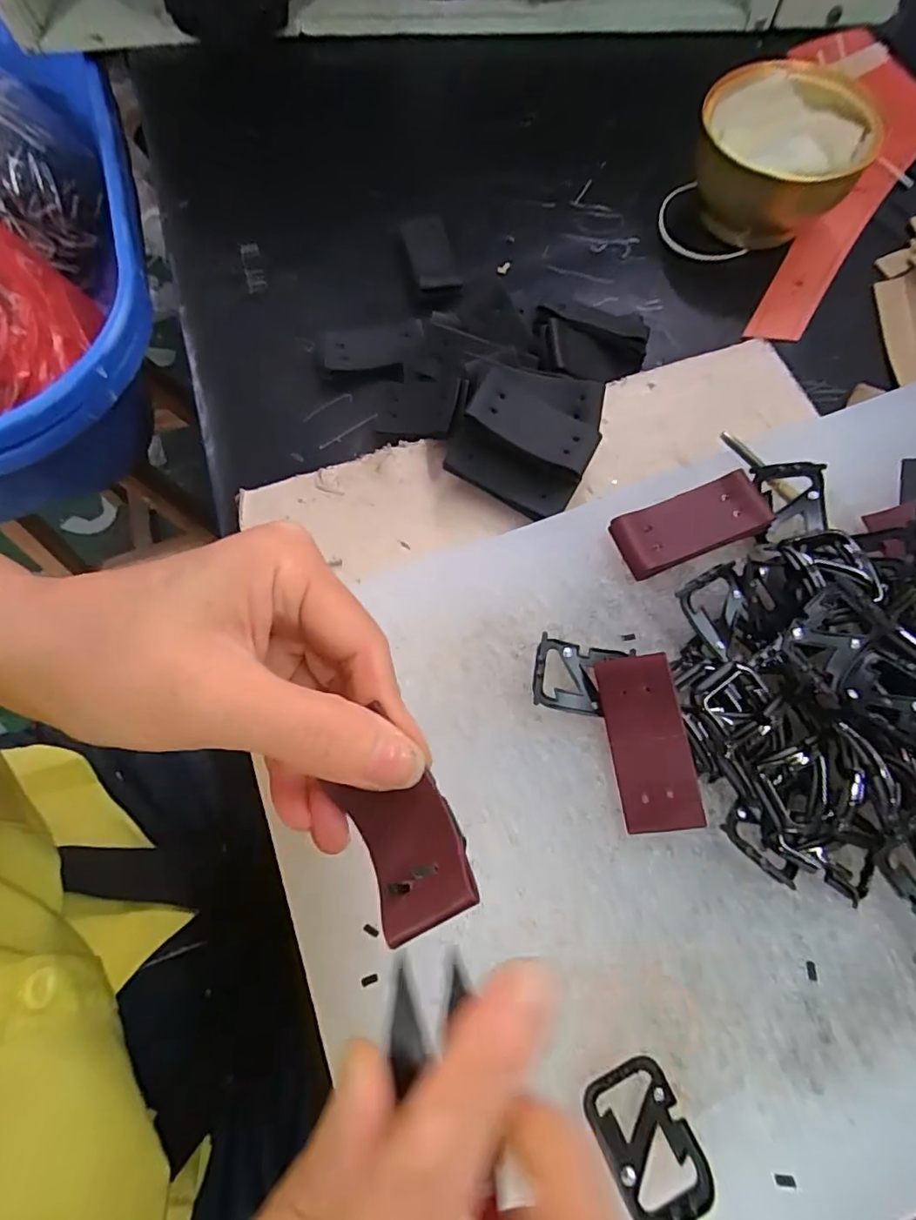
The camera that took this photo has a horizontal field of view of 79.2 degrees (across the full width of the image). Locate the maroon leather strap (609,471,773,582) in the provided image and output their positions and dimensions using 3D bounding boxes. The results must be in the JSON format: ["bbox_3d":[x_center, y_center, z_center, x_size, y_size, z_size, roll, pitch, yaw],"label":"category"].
[{"bbox_3d":[0.099,-0.036,0.237,0.063,0.011,0.027,-20,71,-4],"label":"maroon leather strap"}]

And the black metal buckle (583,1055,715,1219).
[{"bbox_3d":[0.058,0.161,0.168,0.027,0.006,0.041,-25,72,-10],"label":"black metal buckle"}]

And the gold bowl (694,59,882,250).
[{"bbox_3d":[0.196,-0.279,0.341,0.092,0.052,0.100,-1,70,2],"label":"gold bowl"}]

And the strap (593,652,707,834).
[{"bbox_3d":[0.069,0.048,0.204,0.026,0.004,0.062,-13,74,17],"label":"strap"}]

